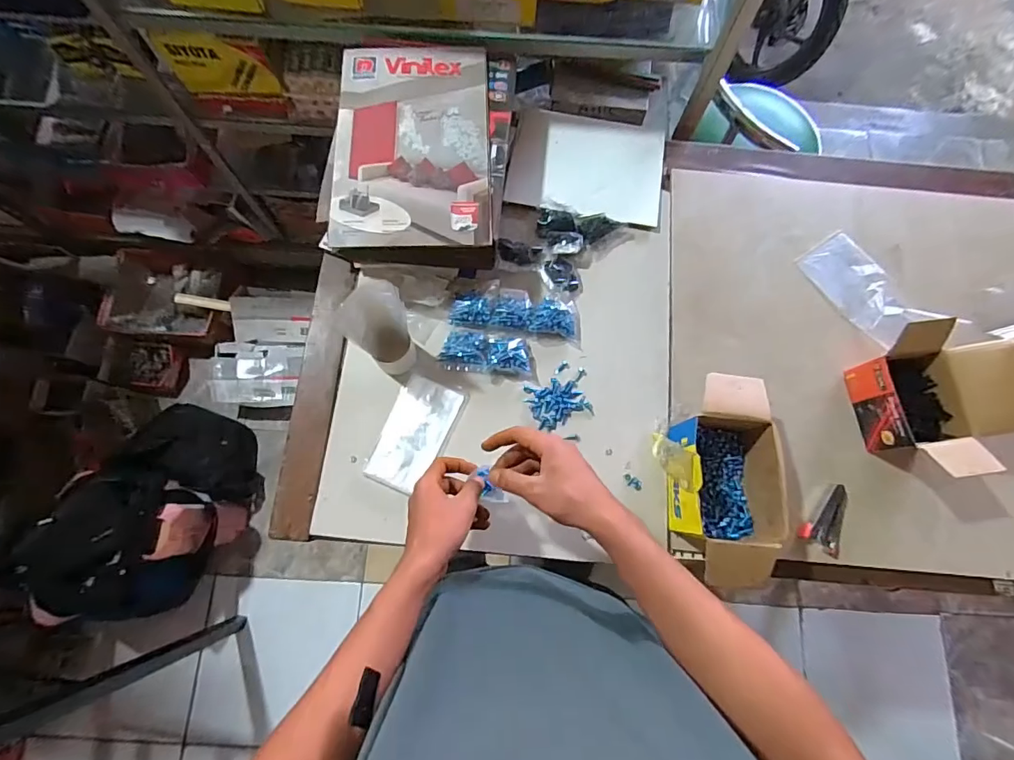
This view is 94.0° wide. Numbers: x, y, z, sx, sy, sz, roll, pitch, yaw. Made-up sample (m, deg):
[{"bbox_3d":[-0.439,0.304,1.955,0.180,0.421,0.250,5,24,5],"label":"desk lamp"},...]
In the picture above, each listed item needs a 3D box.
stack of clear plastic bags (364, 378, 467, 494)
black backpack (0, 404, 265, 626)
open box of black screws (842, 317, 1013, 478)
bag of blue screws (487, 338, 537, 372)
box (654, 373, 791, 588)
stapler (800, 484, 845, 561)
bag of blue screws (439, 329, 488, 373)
[{"bbox_3d":[-0.126,0.076,0.654,0.086,0.016,0.153,22,77,4],"label":"stack of clear plastic bags"},{"bbox_3d":[-0.887,0.299,1.163,0.331,0.328,0.477,18,77,3],"label":"black backpack"},{"bbox_3d":[0.584,0.026,0.634,0.160,0.118,0.187,-6,76,-3],"label":"open box of black screws"},{"bbox_3d":[0.006,-0.037,0.678,0.065,0.027,0.052,-1,76,-1],"label":"bag of blue screws"},{"bbox_3d":[0.267,0.124,0.610,0.126,0.102,0.243,2,76,-1],"label":"box"},{"bbox_3d":[0.442,0.186,0.643,0.056,0.017,0.091,33,78,7],"label":"stapler"},{"bbox_3d":[-0.060,-0.040,0.681,0.064,0.028,0.061,8,76,1],"label":"bag of blue screws"}]

